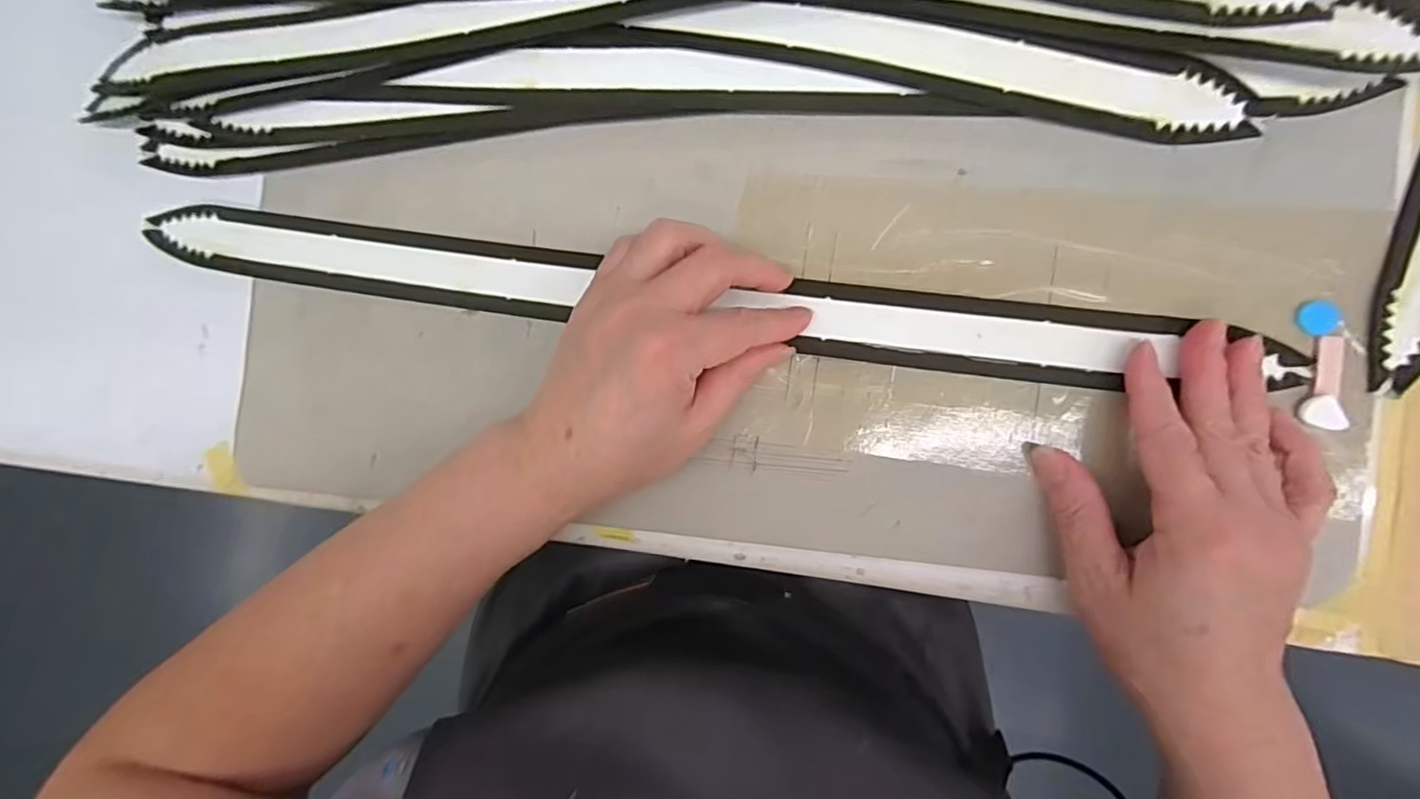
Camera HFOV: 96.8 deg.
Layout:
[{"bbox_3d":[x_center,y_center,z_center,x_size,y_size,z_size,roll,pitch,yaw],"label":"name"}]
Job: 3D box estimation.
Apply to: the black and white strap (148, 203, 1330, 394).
[{"bbox_3d":[-0.014,-0.050,0.314,0.571,0.011,0.036,8,89,6],"label":"black and white strap"}]

